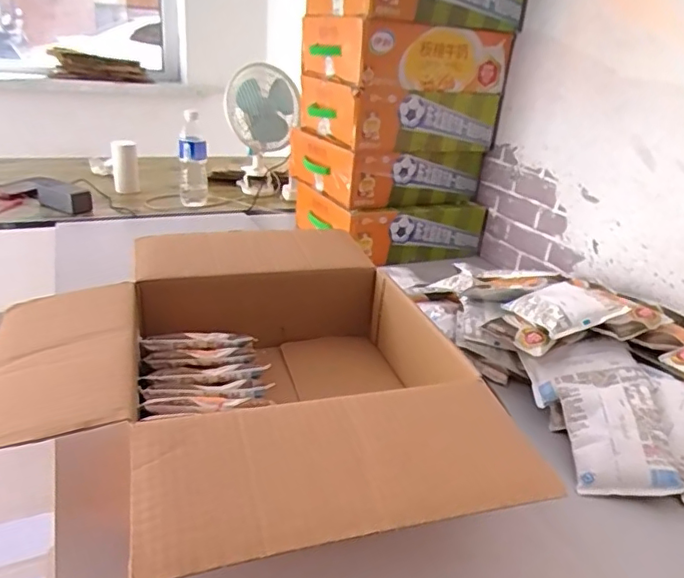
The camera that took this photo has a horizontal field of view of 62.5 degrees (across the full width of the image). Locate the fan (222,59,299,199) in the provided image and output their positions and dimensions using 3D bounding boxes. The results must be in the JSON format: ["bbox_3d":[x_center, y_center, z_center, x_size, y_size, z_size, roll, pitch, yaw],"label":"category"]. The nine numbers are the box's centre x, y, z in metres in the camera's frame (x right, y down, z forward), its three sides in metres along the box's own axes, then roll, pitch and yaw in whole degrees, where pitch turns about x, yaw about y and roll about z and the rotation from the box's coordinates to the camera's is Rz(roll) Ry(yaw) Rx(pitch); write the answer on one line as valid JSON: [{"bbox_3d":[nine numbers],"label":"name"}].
[{"bbox_3d":[-0.219,-0.425,1.566,0.201,0.340,0.189,0,24,-10],"label":"fan"}]

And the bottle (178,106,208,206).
[{"bbox_3d":[-0.386,-0.328,1.456,0.072,0.233,0.083,-2,24,-14],"label":"bottle"}]

